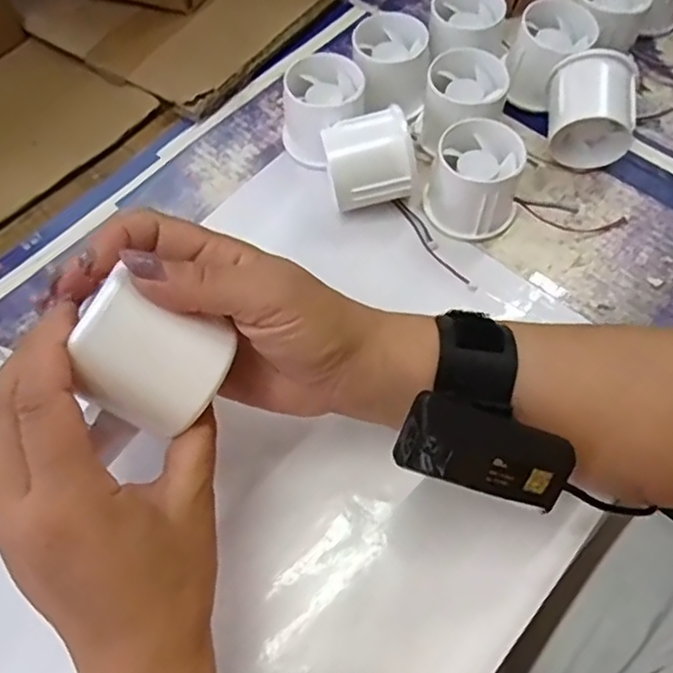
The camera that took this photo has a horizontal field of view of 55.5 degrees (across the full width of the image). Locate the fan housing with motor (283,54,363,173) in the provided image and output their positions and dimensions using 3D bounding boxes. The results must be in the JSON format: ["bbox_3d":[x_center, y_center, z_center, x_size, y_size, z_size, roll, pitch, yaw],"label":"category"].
[{"bbox_3d":[-0.010,-0.151,0.433,0.054,0.050,0.057,-1,62,2],"label":"fan housing with motor"}]

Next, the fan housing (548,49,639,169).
[{"bbox_3d":[0.164,-0.144,0.413,0.051,0.057,0.048,6,62,5],"label":"fan housing"}]

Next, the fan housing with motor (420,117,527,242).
[{"bbox_3d":[0.085,-0.096,0.395,0.055,0.049,0.052,13,63,9],"label":"fan housing with motor"}]

